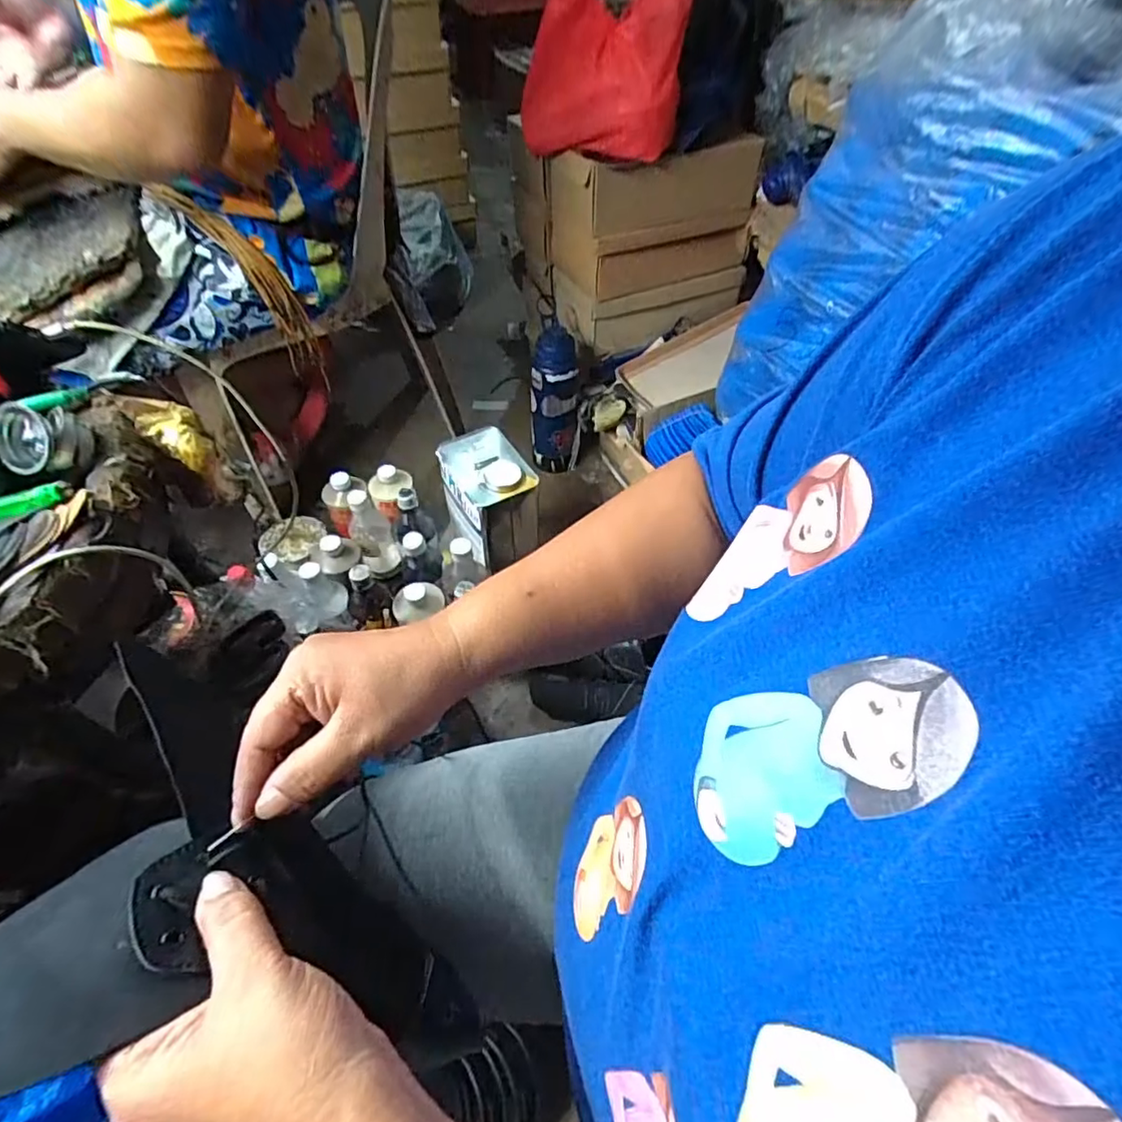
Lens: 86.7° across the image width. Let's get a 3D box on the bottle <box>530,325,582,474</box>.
[{"bbox_3d":[-0.011,-0.275,1.126,0.091,0.293,0.103,-2,55,-2],"label":"bottle"}]

